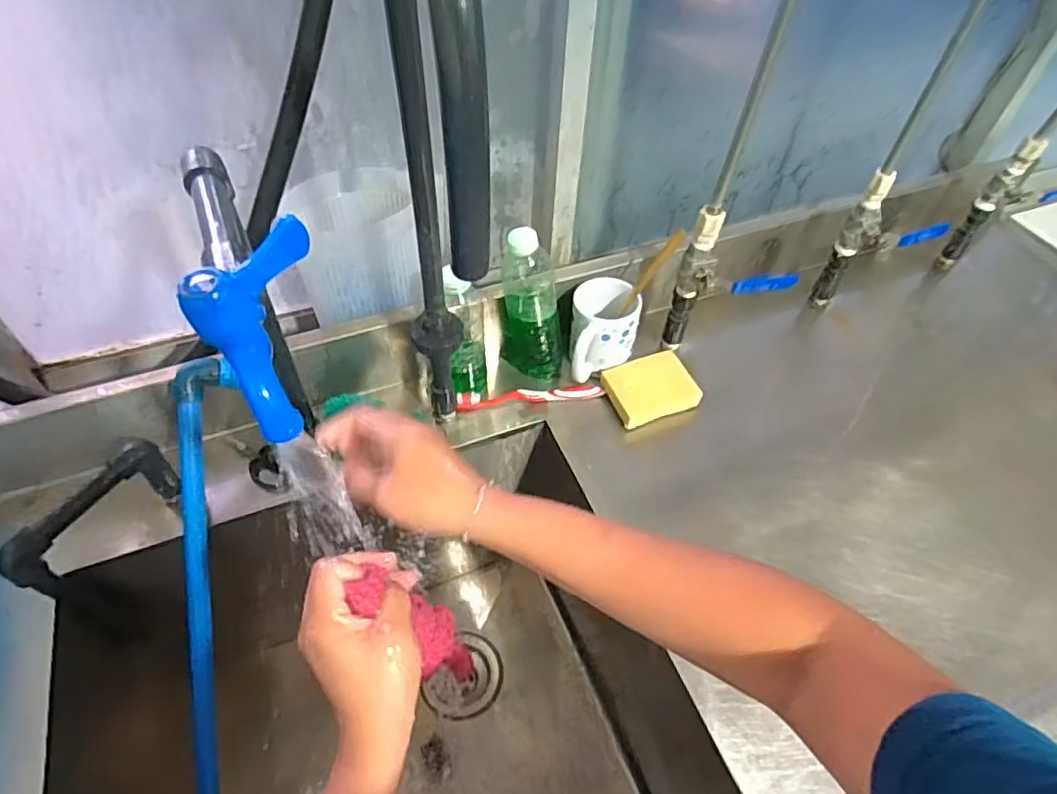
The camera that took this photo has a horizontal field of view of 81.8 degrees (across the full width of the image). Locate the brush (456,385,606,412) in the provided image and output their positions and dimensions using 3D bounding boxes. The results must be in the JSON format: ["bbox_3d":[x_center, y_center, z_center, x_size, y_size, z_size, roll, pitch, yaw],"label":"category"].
[{"bbox_3d":[0.003,-0.001,0.743,0.179,0.024,0.017,-6,51,-8],"label":"brush"}]

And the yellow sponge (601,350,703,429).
[{"bbox_3d":[0.149,-0.012,0.738,0.102,0.023,0.078,-16,53,-15],"label":"yellow sponge"}]

